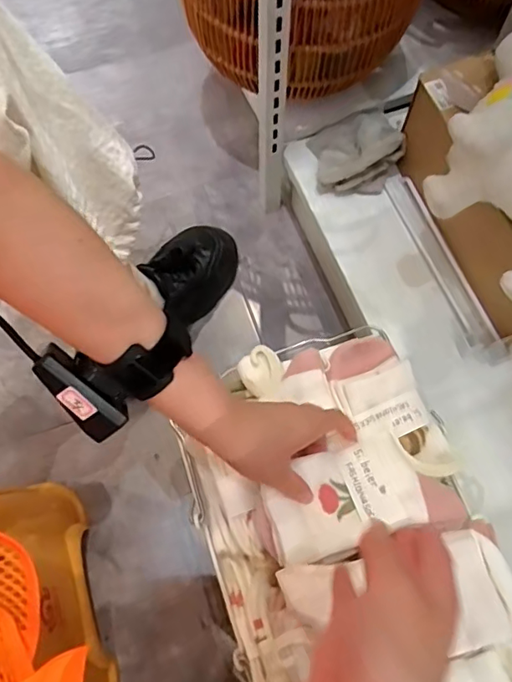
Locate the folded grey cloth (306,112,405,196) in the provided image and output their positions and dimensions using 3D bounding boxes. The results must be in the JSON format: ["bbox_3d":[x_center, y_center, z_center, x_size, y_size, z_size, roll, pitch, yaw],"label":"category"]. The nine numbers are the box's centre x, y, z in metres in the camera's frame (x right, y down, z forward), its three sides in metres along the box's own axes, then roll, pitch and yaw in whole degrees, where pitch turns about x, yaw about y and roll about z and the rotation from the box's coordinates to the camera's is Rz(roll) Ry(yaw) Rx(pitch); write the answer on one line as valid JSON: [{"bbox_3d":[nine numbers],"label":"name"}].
[{"bbox_3d":[0.123,-0.248,0.674,0.102,0.054,0.118,-7,68,-2],"label":"folded grey cloth"}]

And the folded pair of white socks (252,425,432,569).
[{"bbox_3d":[0.065,0.127,0.434,0.130,0.032,0.075,-17,69,-6],"label":"folded pair of white socks"}]

